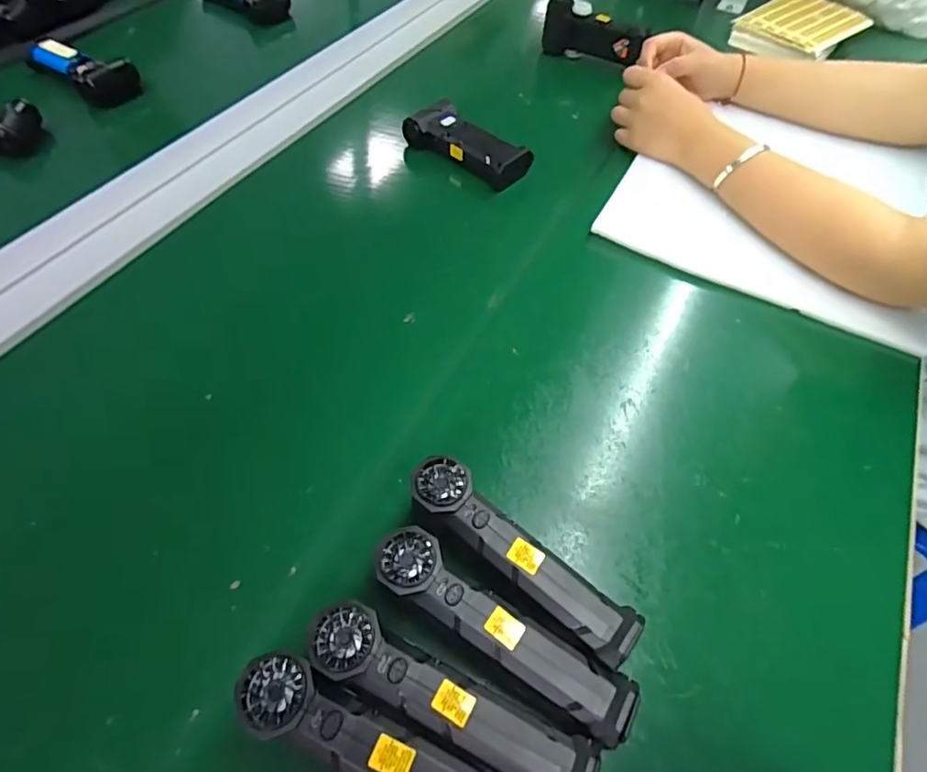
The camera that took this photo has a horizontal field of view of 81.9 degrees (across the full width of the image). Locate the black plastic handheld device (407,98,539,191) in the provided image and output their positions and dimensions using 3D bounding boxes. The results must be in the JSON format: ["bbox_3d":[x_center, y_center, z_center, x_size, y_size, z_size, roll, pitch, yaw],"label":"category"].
[{"bbox_3d":[0.005,-0.291,0.639,0.152,0.032,0.062,36,61,19],"label":"black plastic handheld device"}]

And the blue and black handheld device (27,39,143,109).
[{"bbox_3d":[-0.501,-0.418,0.708,0.148,0.044,0.076,31,60,17],"label":"blue and black handheld device"}]

